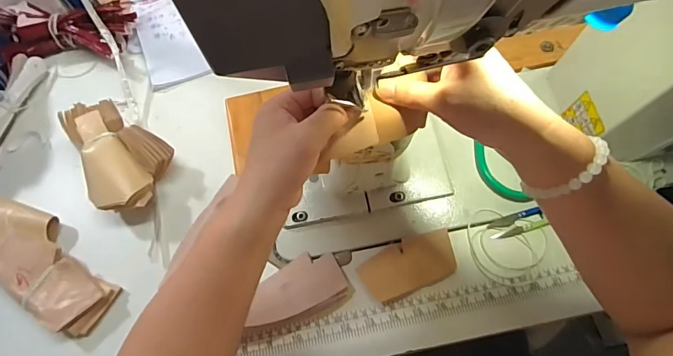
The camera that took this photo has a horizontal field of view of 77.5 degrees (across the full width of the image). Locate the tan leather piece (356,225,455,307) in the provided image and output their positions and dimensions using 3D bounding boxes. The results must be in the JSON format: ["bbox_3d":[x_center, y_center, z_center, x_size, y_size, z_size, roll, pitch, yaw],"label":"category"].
[{"bbox_3d":[0.080,0.096,0.459,0.105,0.011,0.052,-21,65,-7],"label":"tan leather piece"}]

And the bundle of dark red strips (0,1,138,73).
[{"bbox_3d":[-0.401,-0.216,0.614,0.216,0.057,0.081,-7,64,-1],"label":"bundle of dark red strips"}]

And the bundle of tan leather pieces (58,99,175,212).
[{"bbox_3d":[-0.269,-0.024,0.506,0.142,0.061,0.101,34,71,17],"label":"bundle of tan leather pieces"}]

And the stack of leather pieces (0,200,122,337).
[{"bbox_3d":[-0.334,0.094,0.474,0.197,0.037,0.074,34,70,17],"label":"stack of leather pieces"}]

